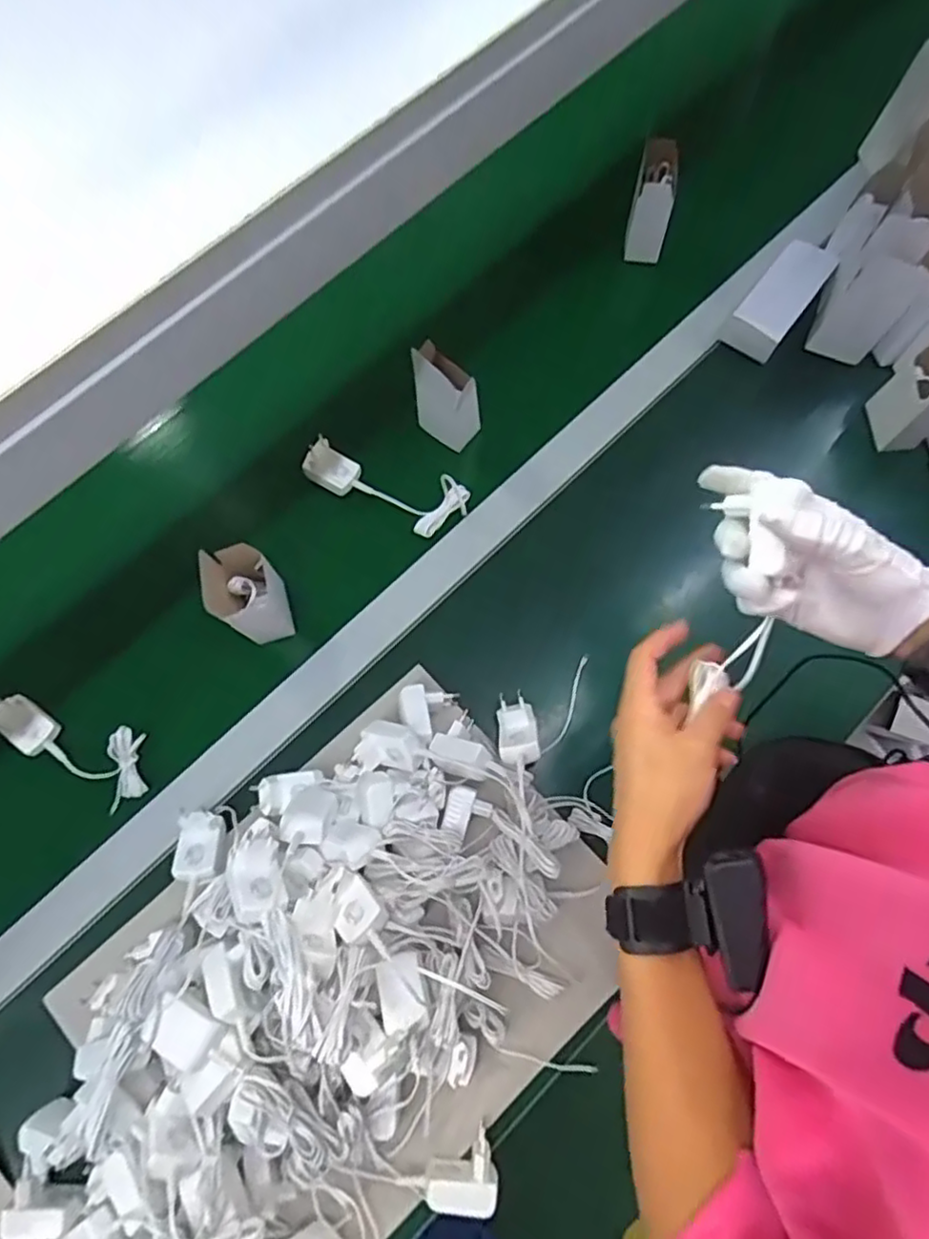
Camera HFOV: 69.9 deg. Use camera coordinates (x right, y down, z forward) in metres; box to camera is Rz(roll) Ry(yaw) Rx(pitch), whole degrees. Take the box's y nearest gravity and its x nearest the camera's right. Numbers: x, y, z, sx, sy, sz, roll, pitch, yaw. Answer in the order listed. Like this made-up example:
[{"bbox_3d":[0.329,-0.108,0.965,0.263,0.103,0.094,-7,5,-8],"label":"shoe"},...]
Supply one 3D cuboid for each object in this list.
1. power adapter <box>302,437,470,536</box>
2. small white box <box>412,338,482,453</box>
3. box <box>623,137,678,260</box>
[{"bbox_3d":[-0.089,-0.149,0.753,0.197,0.050,0.063,20,75,8],"label":"power adapter"},{"bbox_3d":[-0.019,-0.252,0.736,0.078,0.131,0.052,30,76,10],"label":"small white box"},{"bbox_3d":[0.228,-0.504,0.810,0.049,0.112,0.067,8,73,4],"label":"box"}]

